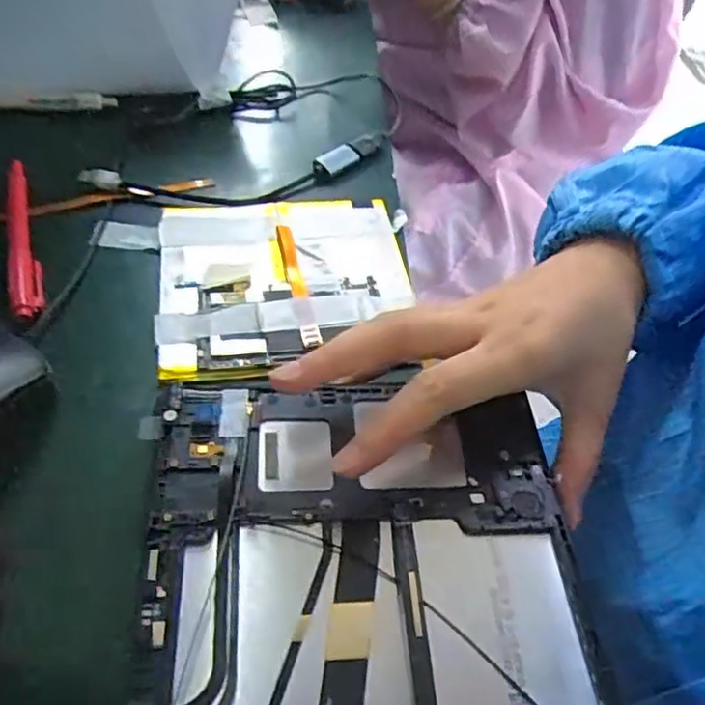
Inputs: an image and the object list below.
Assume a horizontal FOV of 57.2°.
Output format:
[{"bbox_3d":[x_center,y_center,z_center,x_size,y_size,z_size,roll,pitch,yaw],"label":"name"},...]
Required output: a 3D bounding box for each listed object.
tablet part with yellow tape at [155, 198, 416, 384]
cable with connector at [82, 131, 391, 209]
[{"bbox_3d":[-0.035,-0.039,0.340,0.128,0.015,0.122,-4,51,-9],"label":"tablet part with yellow tape"},{"bbox_3d":[-0.063,-0.105,0.388,0.183,0.013,0.044,-12,52,-15],"label":"cable with connector"}]

